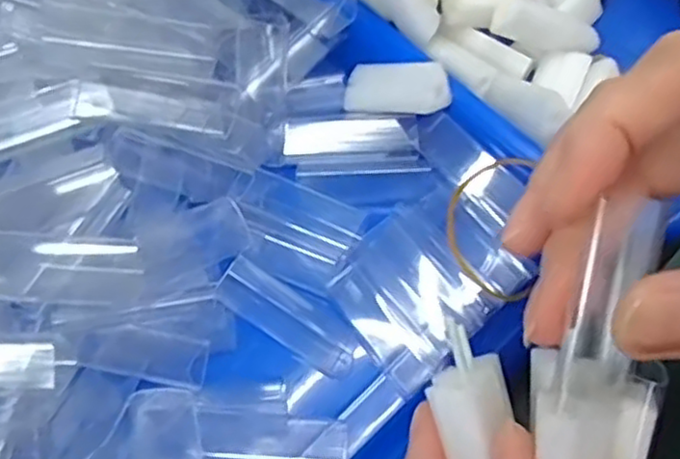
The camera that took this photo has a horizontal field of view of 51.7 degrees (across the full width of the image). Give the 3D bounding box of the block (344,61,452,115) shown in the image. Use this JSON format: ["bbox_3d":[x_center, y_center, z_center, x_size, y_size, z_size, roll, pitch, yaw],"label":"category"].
[{"bbox_3d":[0.022,-0.056,0.283,0.048,0.011,0.020,13,64,40],"label":"block"}]

